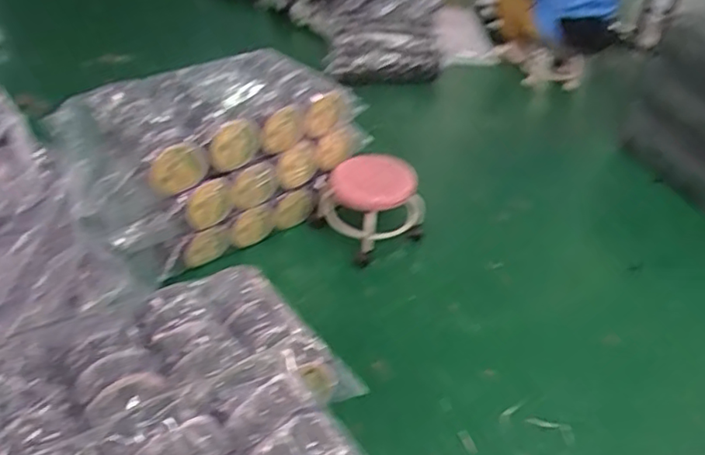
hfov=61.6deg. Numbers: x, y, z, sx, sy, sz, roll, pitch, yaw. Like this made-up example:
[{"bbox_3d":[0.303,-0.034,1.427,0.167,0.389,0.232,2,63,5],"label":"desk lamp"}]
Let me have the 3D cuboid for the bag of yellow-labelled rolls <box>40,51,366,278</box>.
[{"bbox_3d":[-0.441,-0.226,1.913,0.868,0.517,0.385,-24,47,-31],"label":"bag of yellow-labelled rolls"}]

